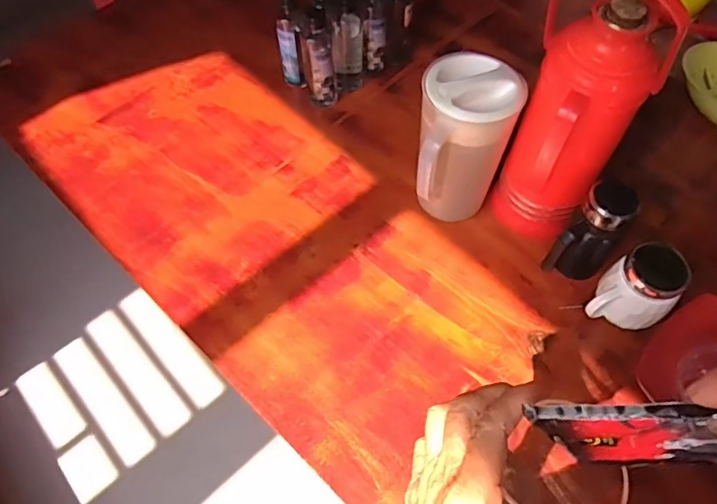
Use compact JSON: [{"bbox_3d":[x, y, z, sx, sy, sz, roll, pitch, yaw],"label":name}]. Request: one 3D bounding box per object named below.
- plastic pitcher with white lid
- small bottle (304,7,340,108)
[{"bbox_3d":[0.145,-0.140,0.770,0.124,0.237,0.129,2,59,2],"label":"plastic pitcher with white lid"},{"bbox_3d":[-0.063,-0.329,0.931,0.053,0.167,0.065,-2,59,-1],"label":"small bottle"}]

